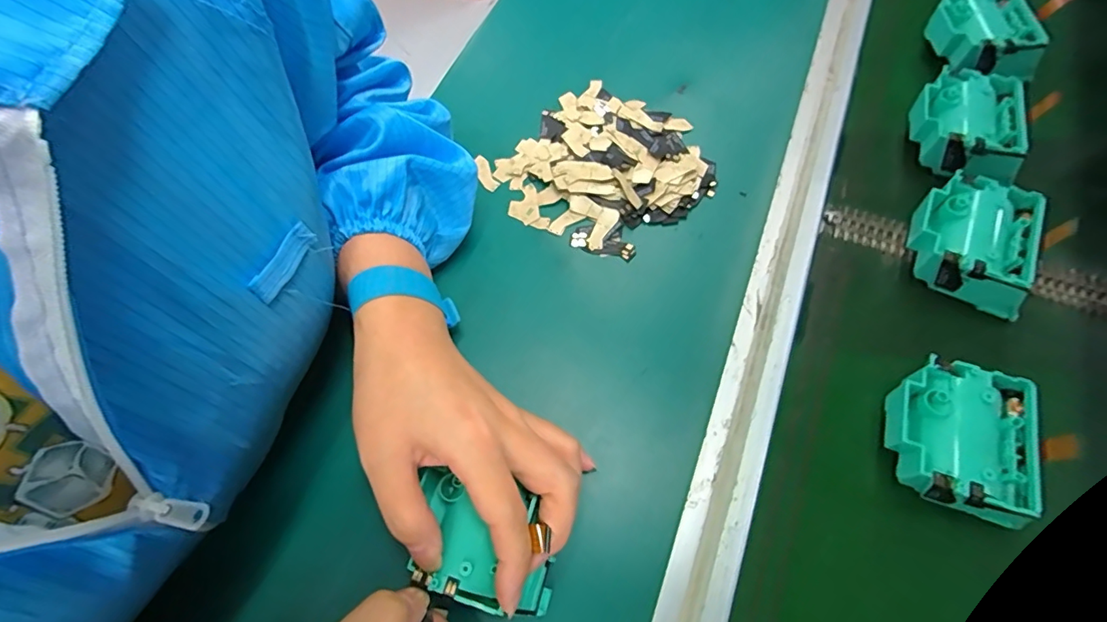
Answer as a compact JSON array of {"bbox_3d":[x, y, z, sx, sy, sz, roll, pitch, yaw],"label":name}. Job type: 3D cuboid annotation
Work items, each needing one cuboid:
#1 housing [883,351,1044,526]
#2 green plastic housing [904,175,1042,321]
[{"bbox_3d":[0.227,0.073,0.284,0.066,0.042,0.075,10,60,11],"label":"housing"},{"bbox_3d":[0.277,-0.044,0.335,0.068,0.039,0.085,15,66,9],"label":"green plastic housing"}]

